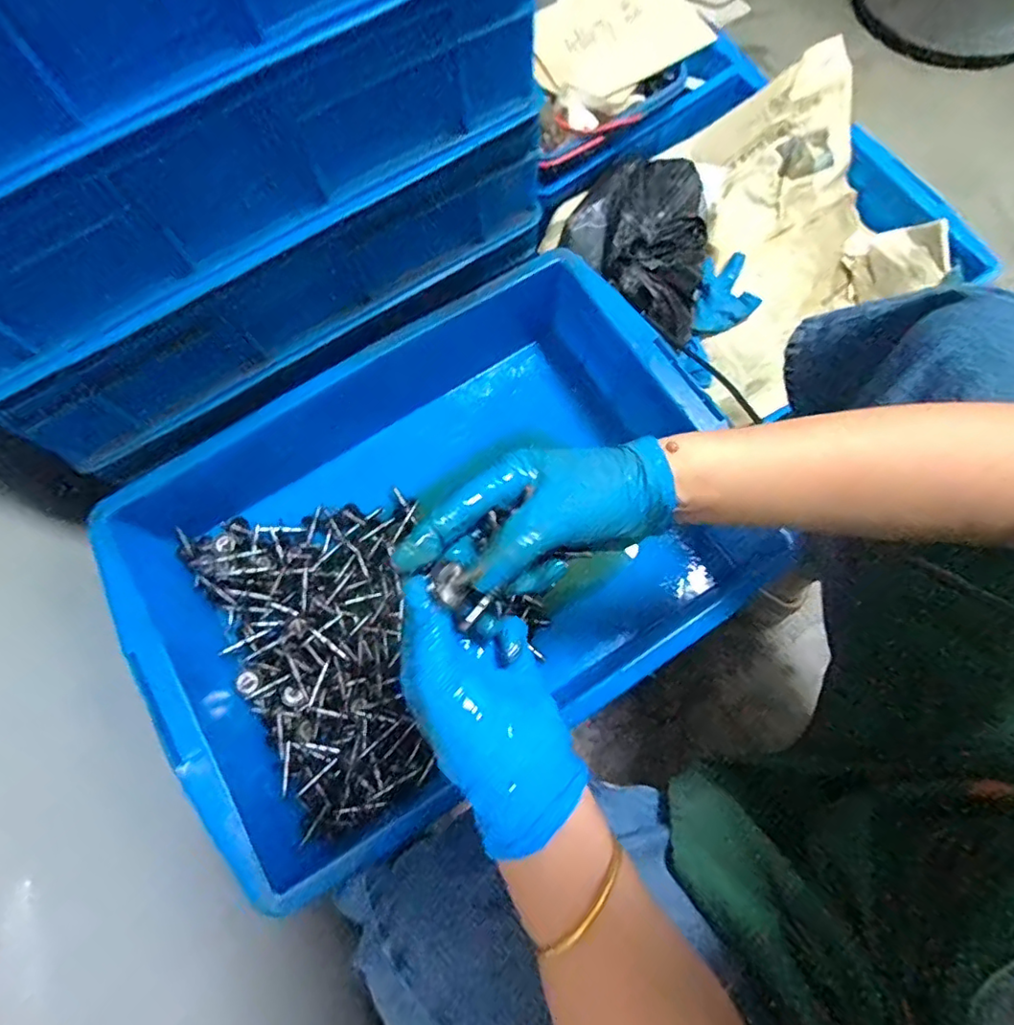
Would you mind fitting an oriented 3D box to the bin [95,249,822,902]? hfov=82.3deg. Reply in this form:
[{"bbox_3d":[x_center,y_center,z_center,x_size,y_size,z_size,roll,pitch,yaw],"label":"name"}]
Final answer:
[{"bbox_3d":[-0.067,0.013,0.545,0.512,0.128,0.387,-32,76,-7],"label":"bin"}]

